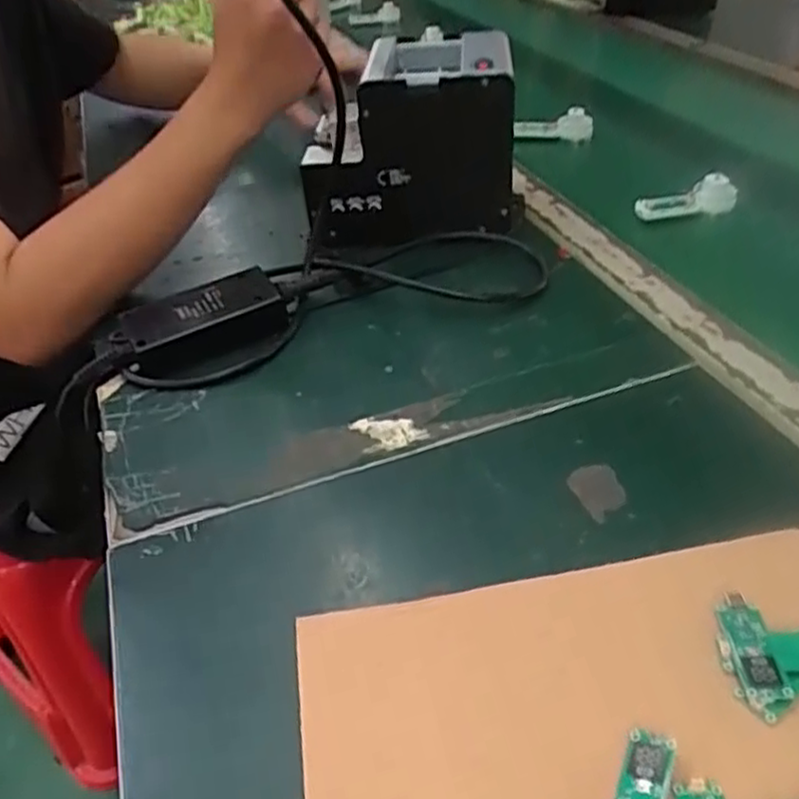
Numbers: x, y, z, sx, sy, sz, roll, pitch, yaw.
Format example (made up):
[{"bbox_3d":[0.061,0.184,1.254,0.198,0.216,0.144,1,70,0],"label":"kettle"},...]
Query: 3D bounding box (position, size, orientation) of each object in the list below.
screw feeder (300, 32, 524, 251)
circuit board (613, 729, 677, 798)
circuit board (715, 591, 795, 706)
[{"bbox_3d":[0.011,-0.229,0.645,0.173,0.138,0.136,-1,40,7],"label":"screw feeder"},{"bbox_3d":[0.095,0.156,0.284,0.019,0.007,0.050,14,44,23],"label":"circuit board"},{"bbox_3d":[0.158,0.113,0.330,0.021,0.007,0.052,-2,40,6],"label":"circuit board"}]

